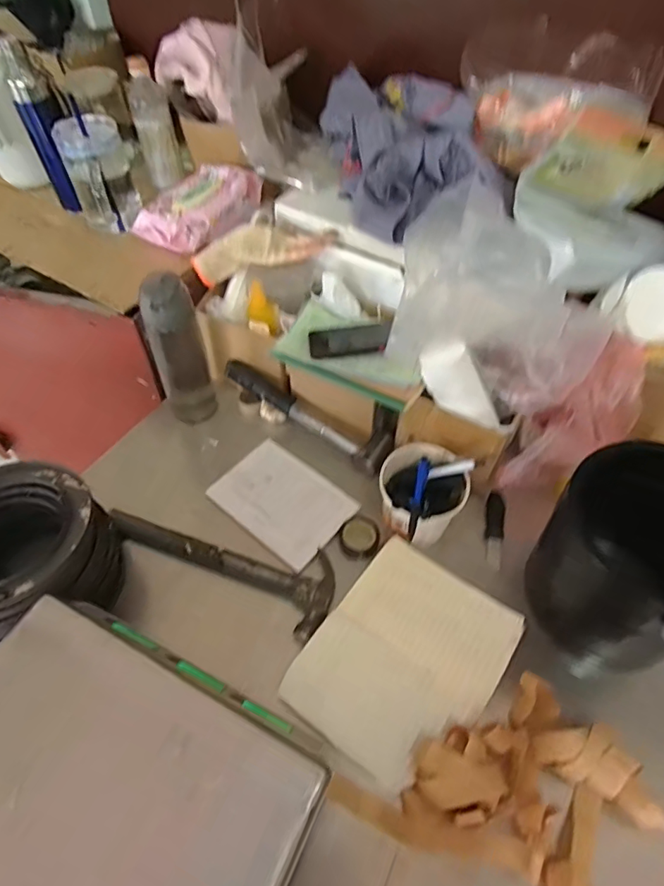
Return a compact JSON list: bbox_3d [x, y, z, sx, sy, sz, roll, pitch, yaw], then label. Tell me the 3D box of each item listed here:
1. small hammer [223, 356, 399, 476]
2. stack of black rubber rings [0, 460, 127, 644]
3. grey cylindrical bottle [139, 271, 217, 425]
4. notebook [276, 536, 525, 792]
[{"bbox_3d":[-0.039,-0.051,0.780,0.279,0.075,0.073,23,55,18],"label":"small hammer"},{"bbox_3d":[-0.360,0.141,0.606,0.190,0.133,0.187,16,53,12],"label":"stack of black rubber rings"},{"bbox_3d":[-0.225,-0.138,0.748,0.073,0.249,0.080,0,52,0],"label":"grey cylindrical bottle"},{"bbox_3d":[0.087,0.245,0.595,0.191,0.019,0.241,30,58,22],"label":"notebook"}]

